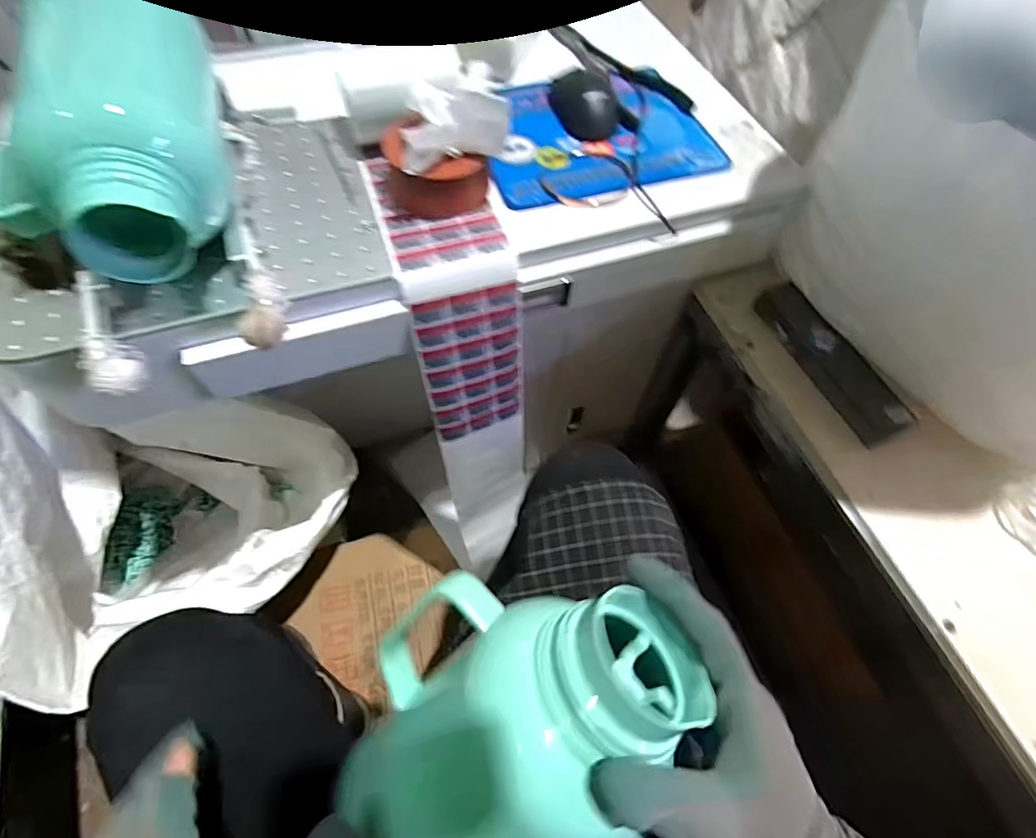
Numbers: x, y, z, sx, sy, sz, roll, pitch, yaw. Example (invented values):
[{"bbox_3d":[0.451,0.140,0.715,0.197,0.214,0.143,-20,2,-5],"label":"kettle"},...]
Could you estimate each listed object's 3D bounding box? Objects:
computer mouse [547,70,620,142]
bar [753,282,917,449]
[{"bbox_3d":[0.074,-0.345,0.555,0.059,0.029,0.091,-22,64,-14],"label":"computer mouse"},{"bbox_3d":[0.341,-0.065,0.558,0.045,0.040,0.200,-23,64,-15],"label":"bar"}]

